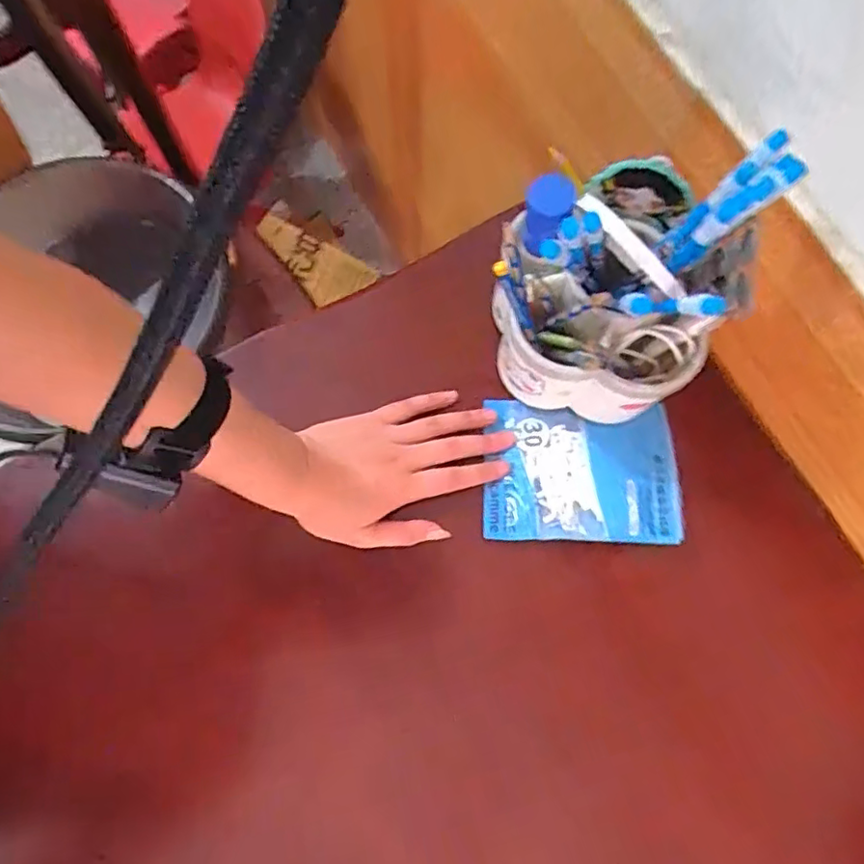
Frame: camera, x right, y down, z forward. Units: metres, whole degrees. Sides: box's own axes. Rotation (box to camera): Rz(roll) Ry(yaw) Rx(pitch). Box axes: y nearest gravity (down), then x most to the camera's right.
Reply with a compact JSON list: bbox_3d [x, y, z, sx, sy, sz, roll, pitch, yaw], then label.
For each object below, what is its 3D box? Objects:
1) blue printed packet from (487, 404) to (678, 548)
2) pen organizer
[{"bbox_3d":[0.114,0.029,0.460,0.142,0.009,0.108,2,71,5],"label":"blue printed packet"},{"bbox_3d":[0.118,-0.106,0.395,0.135,0.198,0.145,15,76,3],"label":"pen organizer"}]

